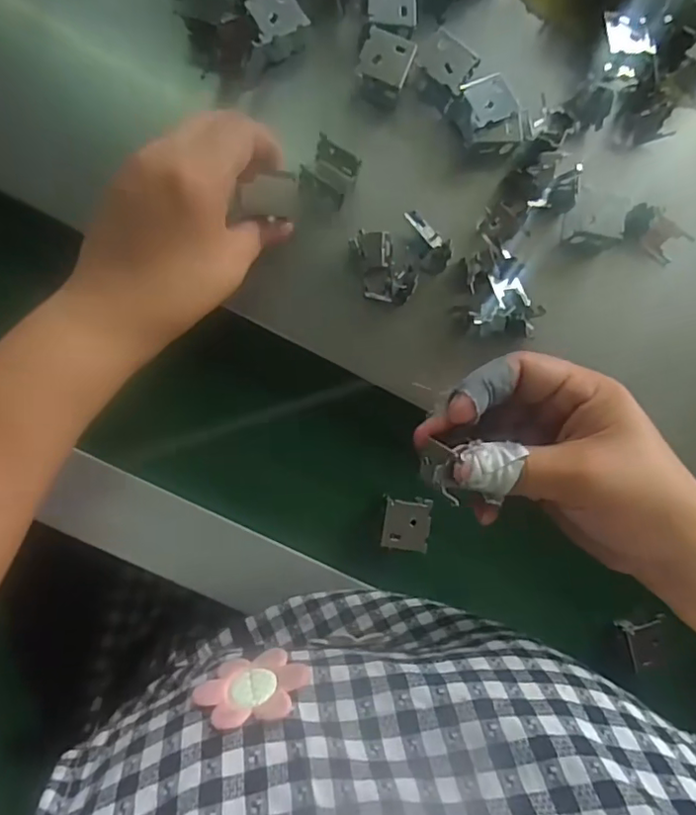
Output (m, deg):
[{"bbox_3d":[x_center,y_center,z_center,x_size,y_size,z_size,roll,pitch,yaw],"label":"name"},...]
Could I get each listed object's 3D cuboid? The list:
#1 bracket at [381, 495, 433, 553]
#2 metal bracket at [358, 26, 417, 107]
[{"bbox_3d":[0.037,0.073,0.365,0.028,0.005,0.032,7,85,-8],"label":"bracket"},{"bbox_3d":[0.021,-0.205,0.355,0.030,0.028,0.032,1,86,-9],"label":"metal bracket"}]

